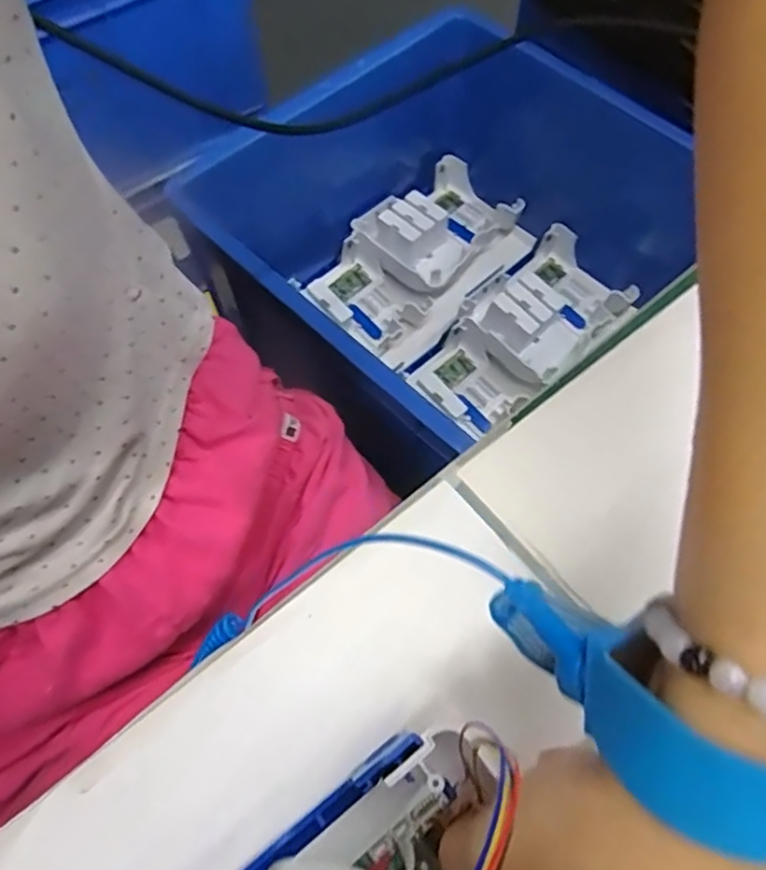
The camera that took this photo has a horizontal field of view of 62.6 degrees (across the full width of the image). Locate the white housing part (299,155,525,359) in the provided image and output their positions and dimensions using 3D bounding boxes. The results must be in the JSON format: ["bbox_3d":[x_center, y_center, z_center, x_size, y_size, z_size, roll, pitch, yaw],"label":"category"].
[{"bbox_3d":[0.041,-0.236,0.792,0.141,0.061,0.290,38,70,16],"label":"white housing part"}]

